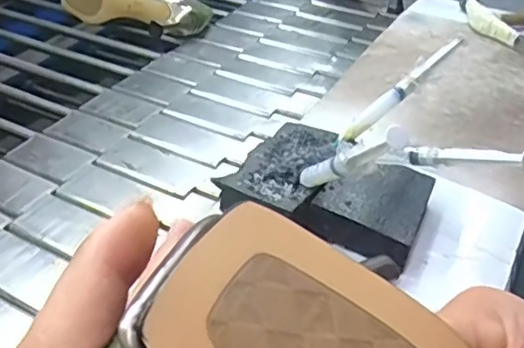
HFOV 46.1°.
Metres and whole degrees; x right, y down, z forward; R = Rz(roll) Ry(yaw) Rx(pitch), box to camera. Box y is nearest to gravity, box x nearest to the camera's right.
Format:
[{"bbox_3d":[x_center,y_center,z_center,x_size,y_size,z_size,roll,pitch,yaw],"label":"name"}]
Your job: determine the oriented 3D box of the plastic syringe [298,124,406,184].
[{"bbox_3d":[0.059,-0.009,0.448,0.012,0.148,0.016,-16,84,-23],"label":"plastic syringe"}]

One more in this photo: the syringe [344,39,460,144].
[{"bbox_3d":[0.134,-0.081,0.594,0.148,0.015,0.014,-42,48,-6],"label":"syringe"}]

